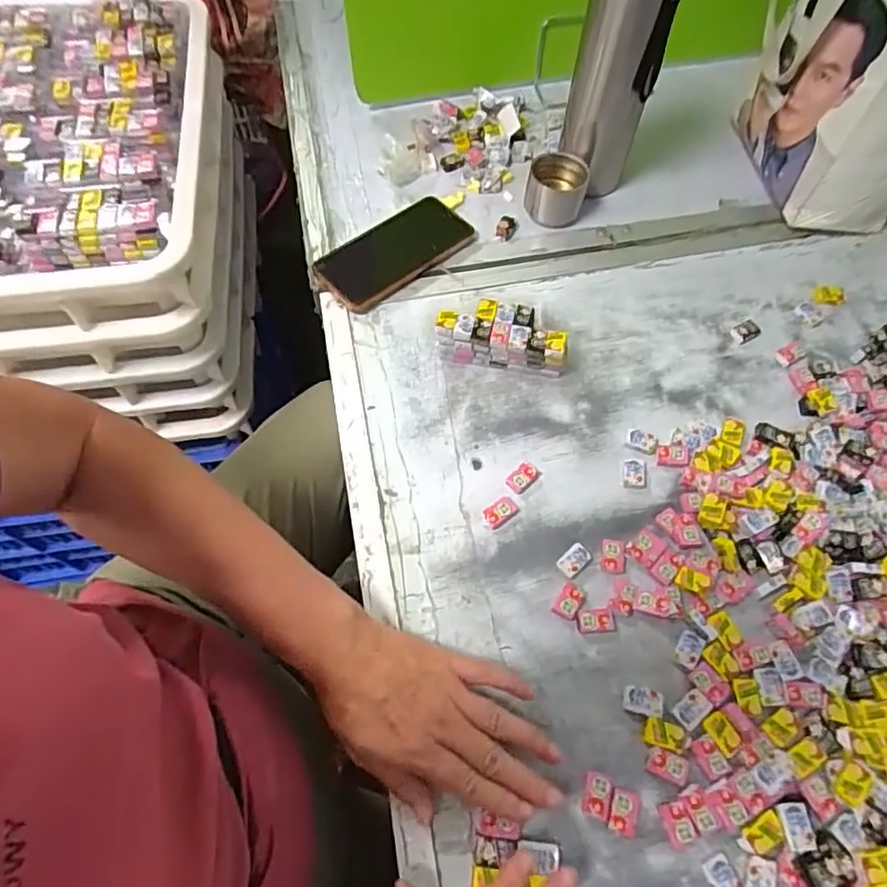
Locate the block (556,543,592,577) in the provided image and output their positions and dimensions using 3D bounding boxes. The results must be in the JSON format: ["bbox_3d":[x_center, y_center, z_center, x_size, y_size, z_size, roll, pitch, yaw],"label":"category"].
[{"bbox_3d":[0.104,0.094,0.471,0.027,0.008,0.019,-40,69,-18],"label":"block"}]

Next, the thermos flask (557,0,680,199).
[{"bbox_3d":[0.165,-0.364,0.564,0.074,0.265,0.060,10,63,5],"label":"thermos flask"}]

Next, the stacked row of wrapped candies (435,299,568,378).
[{"bbox_3d":[0.057,-0.100,0.554,0.118,0.042,0.049,12,63,6],"label":"stacked row of wrapped candies"}]

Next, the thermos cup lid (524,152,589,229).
[{"bbox_3d":[0.121,-0.273,0.637,0.061,0.055,0.060,0,63,0],"label":"thermos cup lid"}]

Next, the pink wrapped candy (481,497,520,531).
[{"bbox_3d":[0.048,0.057,0.494,0.031,0.009,0.019,-31,67,-15],"label":"pink wrapped candy"}]

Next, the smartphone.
[{"bbox_3d":[-0.051,-0.198,0.615,0.162,0.012,0.076,-37,68,-17],"label":"smartphone"}]

